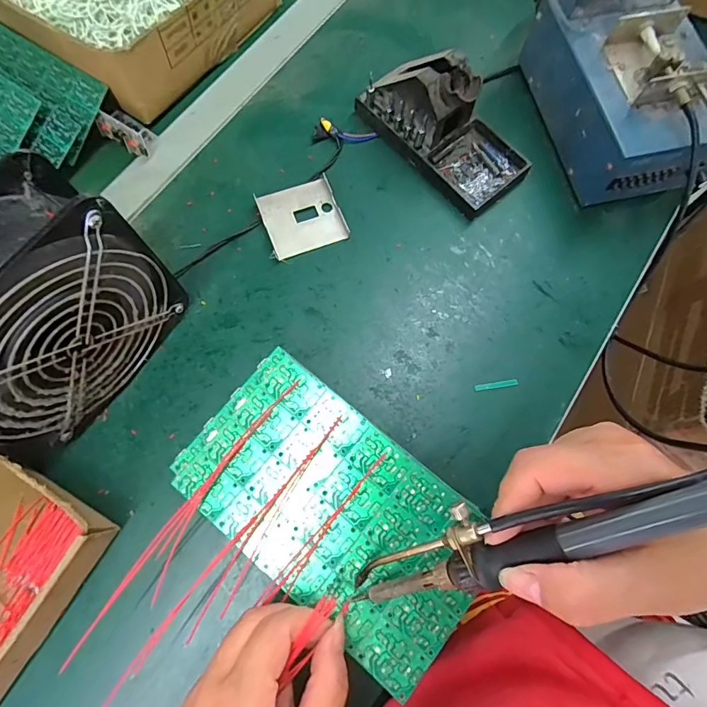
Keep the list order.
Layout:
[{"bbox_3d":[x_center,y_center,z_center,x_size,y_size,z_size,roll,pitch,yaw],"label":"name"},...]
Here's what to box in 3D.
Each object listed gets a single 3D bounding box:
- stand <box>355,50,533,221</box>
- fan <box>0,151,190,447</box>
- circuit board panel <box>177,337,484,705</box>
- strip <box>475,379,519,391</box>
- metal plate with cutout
[{"bbox_3d":[0.087,-0.209,0.379,0.080,0.069,0.152,-37,78,-12],"label":"stand"},{"bbox_3d":[-0.197,-0.017,0.276,0.062,0.150,0.155,34,75,8],"label":"fan"},{"bbox_3d":[-0.011,0.090,0.259,0.184,0.012,0.104,39,78,10],"label":"circuit board panel"},{"bbox_3d":[0.117,0.025,0.350,0.036,0.004,0.005,-10,74,-5],"label":"strip"},{"bbox_3d":[-0.045,-0.122,0.383,0.068,0.009,0.063,-21,75,-8],"label":"metal plate with cutout"}]

